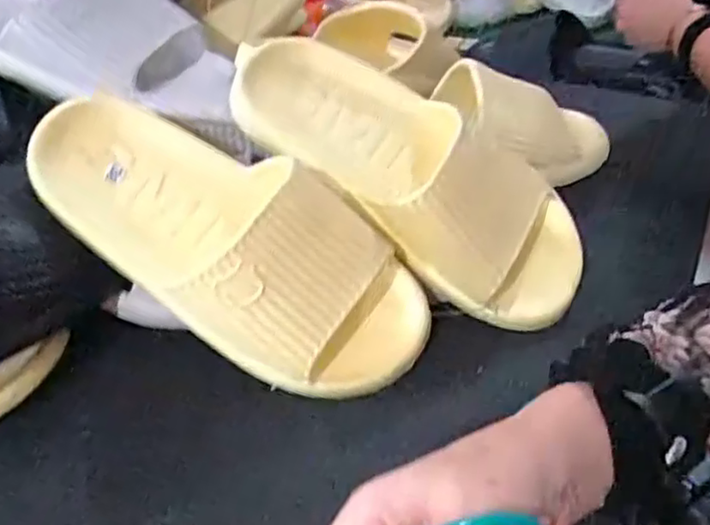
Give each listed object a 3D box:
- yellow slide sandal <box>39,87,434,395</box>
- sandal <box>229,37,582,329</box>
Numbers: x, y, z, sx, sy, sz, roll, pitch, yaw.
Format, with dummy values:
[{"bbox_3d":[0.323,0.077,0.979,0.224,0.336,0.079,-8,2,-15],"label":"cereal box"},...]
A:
[{"bbox_3d":[-0.071,-0.017,0.380,0.249,0.085,0.096,31,47,4],"label":"yellow slide sandal"},{"bbox_3d":[0.038,-0.062,0.419,0.248,0.075,0.101,38,51,8],"label":"sandal"}]

